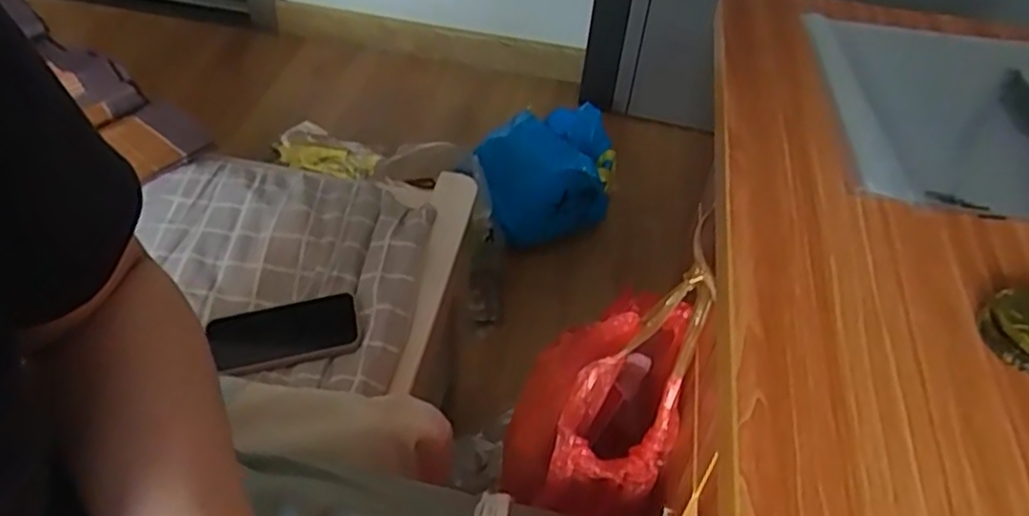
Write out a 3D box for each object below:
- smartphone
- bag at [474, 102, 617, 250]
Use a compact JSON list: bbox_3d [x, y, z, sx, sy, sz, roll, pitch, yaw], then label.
[{"bbox_3d":[-0.225,0.074,0.713,0.138,0.009,0.074,-10,40,-6],"label":"smartphone"},{"bbox_3d":[0.055,-0.153,1.409,0.242,0.199,0.211,0,44,-6],"label":"bag"}]

